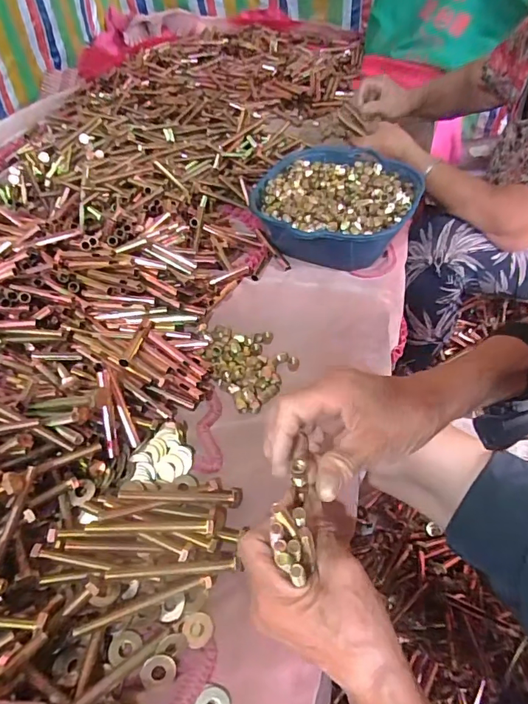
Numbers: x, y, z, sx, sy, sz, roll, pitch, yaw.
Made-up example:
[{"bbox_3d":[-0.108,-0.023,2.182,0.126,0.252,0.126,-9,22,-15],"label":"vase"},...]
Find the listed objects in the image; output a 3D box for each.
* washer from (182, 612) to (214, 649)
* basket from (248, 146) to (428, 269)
[{"bbox_3d":[-0.052,0.219,0.358,0.023,0.008,0.026,-21,52,-15],"label":"washer"},{"bbox_3d":[0.106,-0.211,0.681,0.215,0.078,0.234,-1,50,1],"label":"basket"}]

